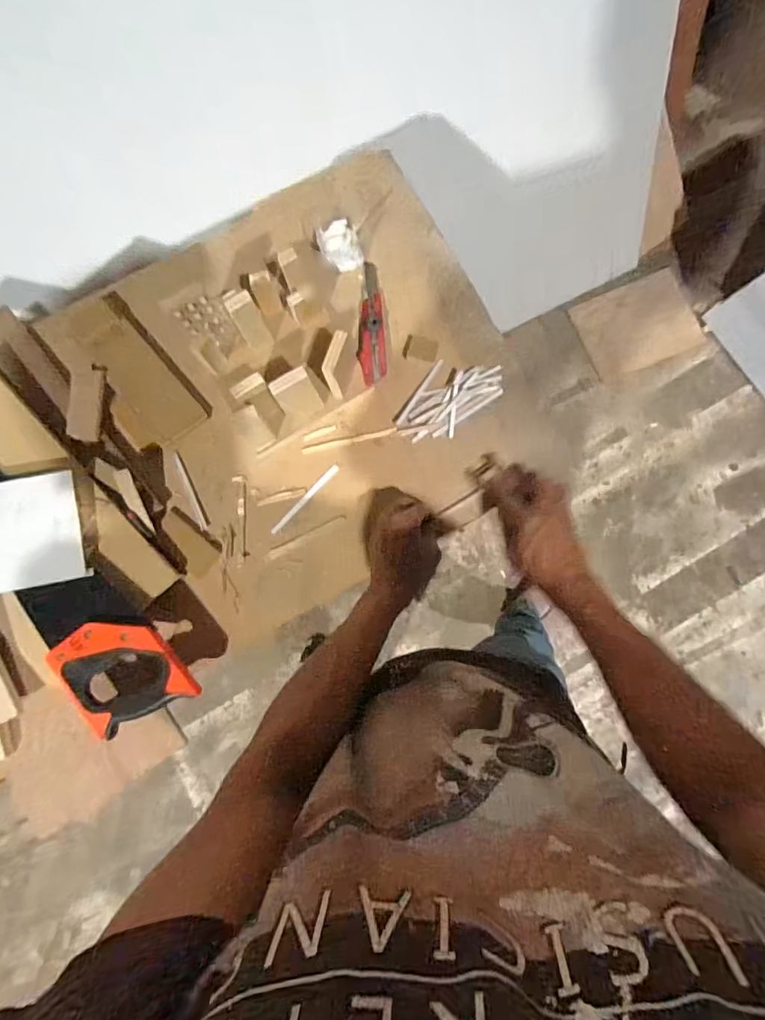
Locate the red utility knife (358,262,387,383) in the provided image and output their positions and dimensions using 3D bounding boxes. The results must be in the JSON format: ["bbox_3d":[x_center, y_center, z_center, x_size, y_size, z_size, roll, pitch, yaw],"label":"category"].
[{"bbox_3d":[-0.014,-0.251,0.621,0.036,0.024,0.173,-2,83,2],"label":"red utility knife"}]

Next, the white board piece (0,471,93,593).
[{"bbox_3d":[-0.430,0.032,0.524,0.164,0.014,0.120,-11,92,-12],"label":"white board piece"}]

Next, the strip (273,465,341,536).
[{"bbox_3d":[-0.099,-0.014,0.600,0.010,0.004,0.116,44,84,7],"label":"strip"}]

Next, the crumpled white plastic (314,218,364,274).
[{"bbox_3d":[-0.056,-0.352,0.630,0.053,0.031,0.052,-18,82,0],"label":"crumpled white plastic"}]

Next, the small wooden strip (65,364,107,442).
[{"bbox_3d":[-0.370,-0.133,0.591,0.039,0.012,0.092,1,83,3],"label":"small wooden strip"}]

